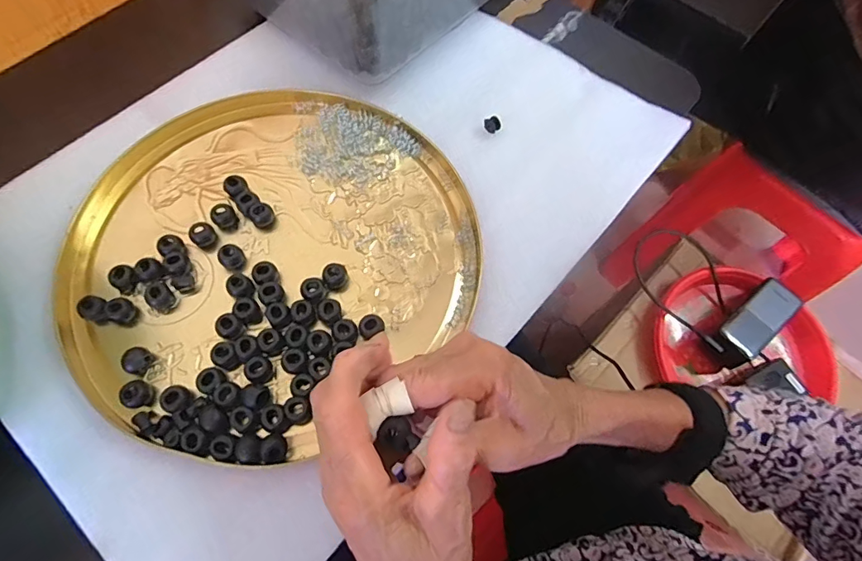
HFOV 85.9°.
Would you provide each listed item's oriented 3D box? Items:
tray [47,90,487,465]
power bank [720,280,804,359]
[{"bbox_3d":[-0.121,-0.031,0.349,0.287,0.020,0.274,1,67,-2],"label":"tray"},{"bbox_3d":[0.423,0.048,0.593,0.119,0.016,0.051,-38,75,-16],"label":"power bank"}]

